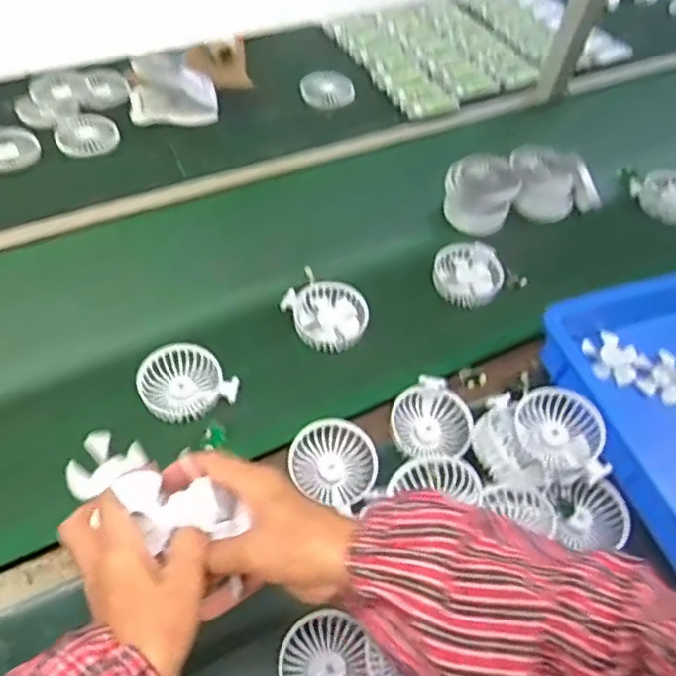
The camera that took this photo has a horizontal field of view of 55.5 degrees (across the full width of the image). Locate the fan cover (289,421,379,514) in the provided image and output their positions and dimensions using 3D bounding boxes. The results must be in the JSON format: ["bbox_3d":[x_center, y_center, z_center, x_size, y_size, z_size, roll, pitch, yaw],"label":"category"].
[{"bbox_3d":[-0.003,0.131,0.681,0.094,0.036,0.085,28,54,15],"label":"fan cover"}]

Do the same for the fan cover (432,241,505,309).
[{"bbox_3d":[0.177,-0.091,0.883,0.094,0.036,0.099,6,52,-1],"label":"fan cover"}]

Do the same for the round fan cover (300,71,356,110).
[{"bbox_3d":[-0.019,-0.433,1.121,0.093,0.023,0.090,3,52,-4],"label":"round fan cover"}]

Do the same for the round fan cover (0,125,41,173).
[{"bbox_3d":[-0.489,-0.280,0.947,0.090,0.025,0.086,3,52,-4],"label":"round fan cover"}]

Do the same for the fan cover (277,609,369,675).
[{"bbox_3d":[-0.011,0.294,0.571,0.078,0.025,0.089,-7,53,-11],"label":"fan cover"}]

